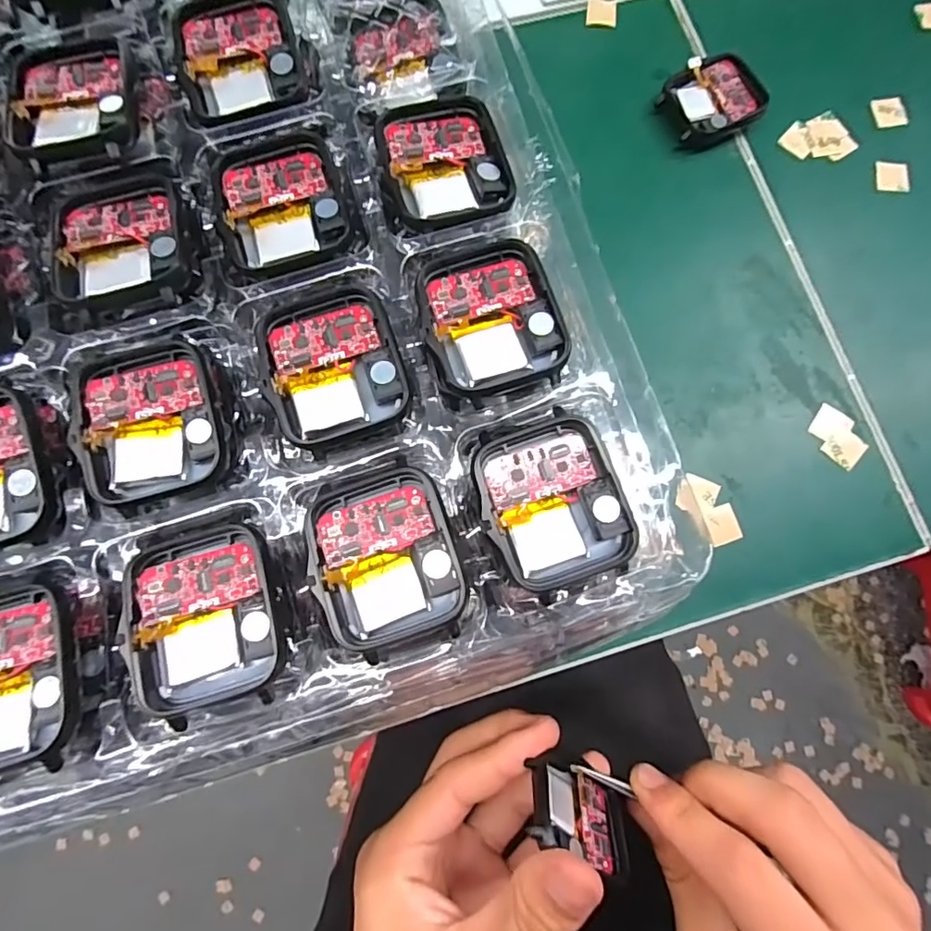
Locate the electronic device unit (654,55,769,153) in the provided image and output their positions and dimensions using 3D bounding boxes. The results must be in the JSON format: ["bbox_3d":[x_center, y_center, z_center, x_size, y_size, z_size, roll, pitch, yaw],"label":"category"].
[{"bbox_3d":[0.116,-0.174,0.251,0.044,0.011,0.037,-28,80,-7],"label":"electronic device unit"}]

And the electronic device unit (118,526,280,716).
[{"bbox_3d":[-0.068,0.040,0.136,0.038,0.008,0.044,-15,79,-4],"label":"electronic device unit"}]

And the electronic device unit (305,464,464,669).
[{"bbox_3d":[-0.021,0.025,0.141,0.037,0.006,0.045,-18,79,-5],"label":"electronic device unit"}]

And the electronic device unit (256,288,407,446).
[{"bbox_3d":[-0.038,-0.028,0.150,0.037,0.004,0.042,-17,79,-5],"label":"electronic device unit"}]

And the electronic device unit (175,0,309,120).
[{"bbox_3d":[-0.073,-0.134,0.170,0.038,0.007,0.042,-16,79,-4],"label":"electronic device unit"}]

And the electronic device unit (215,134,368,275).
[{"bbox_3d":[-0.055,-0.080,0.161,0.039,0.006,0.044,-14,79,-4],"label":"electronic device unit"}]

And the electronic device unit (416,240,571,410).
[{"bbox_3d":[0.007,-0.042,0.151,0.039,0.006,0.045,-17,79,-5],"label":"electronic device unit"}]

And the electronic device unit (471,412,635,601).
[{"bbox_3d":[0.024,0.010,0.144,0.037,0.006,0.046,-17,79,-5],"label":"electronic device unit"}]

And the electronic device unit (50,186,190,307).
[{"bbox_3d":[-0.102,-0.065,0.155,0.037,0.007,0.042,-13,79,-4],"label":"electronic device unit"}]

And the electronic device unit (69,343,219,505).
[{"bbox_3d":[-0.089,-0.012,0.149,0.036,0.005,0.042,-15,79,-4],"label":"electronic device unit"}]

